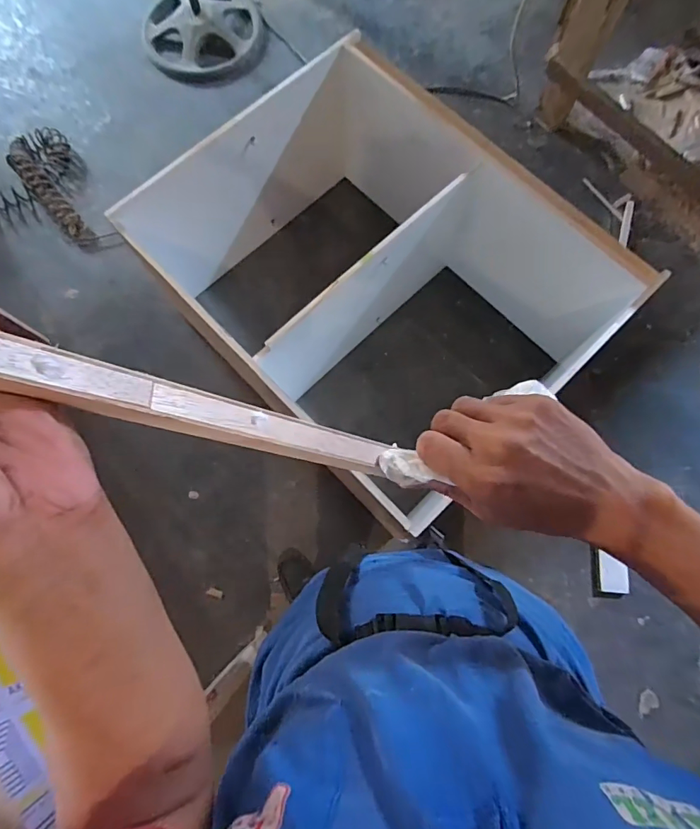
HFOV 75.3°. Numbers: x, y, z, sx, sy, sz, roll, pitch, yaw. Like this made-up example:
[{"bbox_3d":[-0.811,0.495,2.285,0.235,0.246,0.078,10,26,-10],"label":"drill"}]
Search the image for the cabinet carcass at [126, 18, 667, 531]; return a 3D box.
[{"bbox_3d":[0.102,-0.380,1.333,1.086,0.484,0.775,42,80,10],"label":"cabinet carcass"}]

